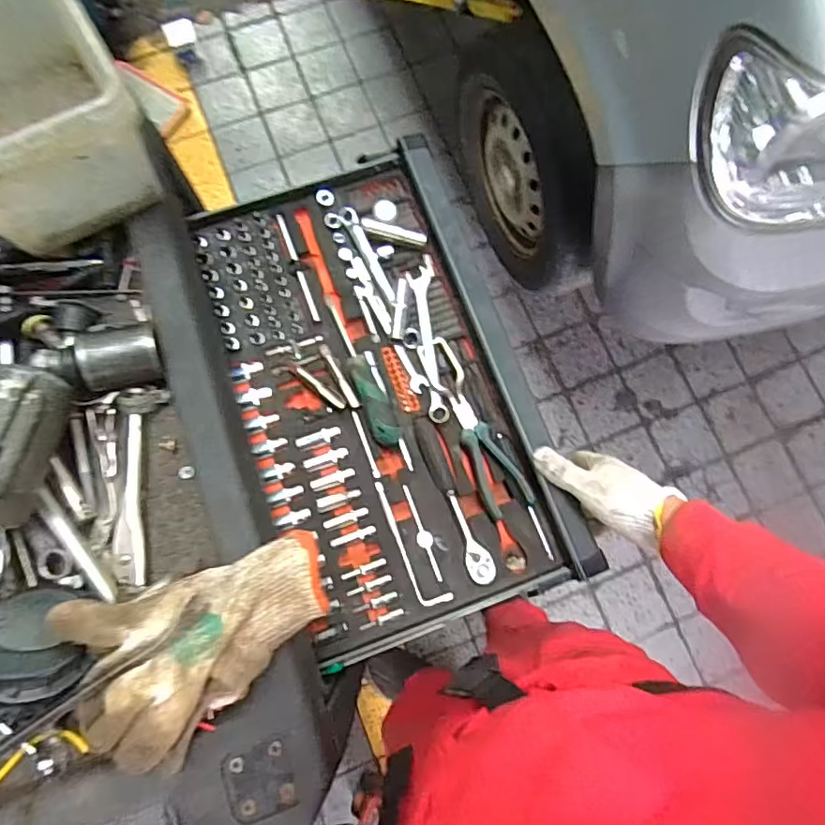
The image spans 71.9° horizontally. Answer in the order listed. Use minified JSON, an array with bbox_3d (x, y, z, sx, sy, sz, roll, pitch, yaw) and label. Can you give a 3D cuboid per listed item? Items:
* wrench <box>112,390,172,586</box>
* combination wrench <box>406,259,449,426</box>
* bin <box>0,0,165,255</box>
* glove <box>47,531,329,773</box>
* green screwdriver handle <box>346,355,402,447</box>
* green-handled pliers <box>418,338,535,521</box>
[{"bbox_3d":[-0.232,0.059,0.475,0.035,0.017,0.161,1,77,-1],"label":"wrench"},{"bbox_3d":[0.019,-0.092,0.700,0.031,0.011,0.212,-5,77,-2],"label":"combination wrench"},{"bbox_3d":[-0.314,-0.252,0.458,0.152,0.142,0.201,-29,79,-7],"label":"bin"},{"bbox_3d":[-0.151,0.173,0.417,0.183,0.054,0.129,-18,77,-5],"label":"glove"},{"bbox_3d":[-0.046,-0.015,0.672,0.032,0.033,0.116,-23,78,-6],"label":"green screwdriver handle"},{"bbox_3d":[0.071,0.014,0.675,0.051,0.027,0.221,-23,78,-6],"label":"green-handled pliers"}]

